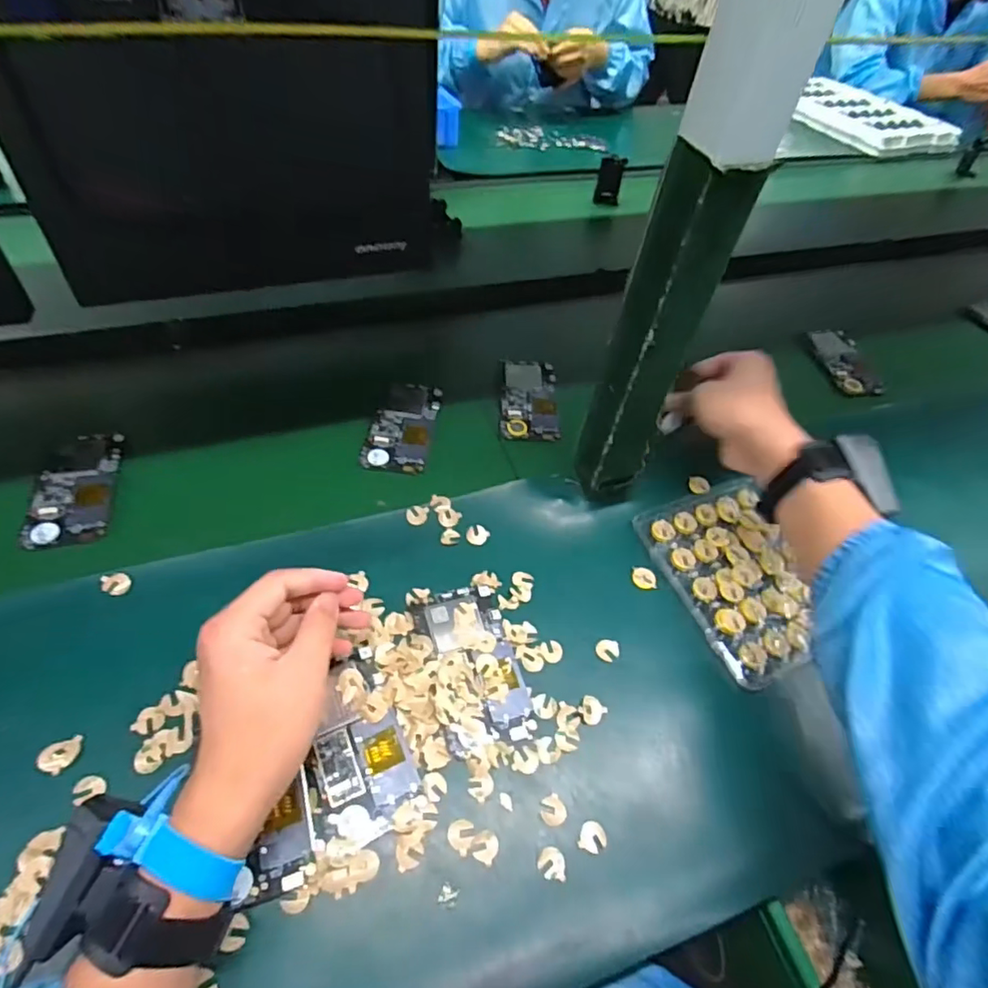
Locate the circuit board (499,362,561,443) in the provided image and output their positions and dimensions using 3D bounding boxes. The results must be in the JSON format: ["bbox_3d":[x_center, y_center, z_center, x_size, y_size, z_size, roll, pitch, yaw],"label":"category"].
[{"bbox_3d":[0.040,-0.106,0.642,0.063,0.006,0.123,3,50,-4],"label":"circuit board"}]

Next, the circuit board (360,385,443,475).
[{"bbox_3d":[-0.094,-0.073,0.600,0.064,0.004,0.123,9,50,1],"label":"circuit board"}]

